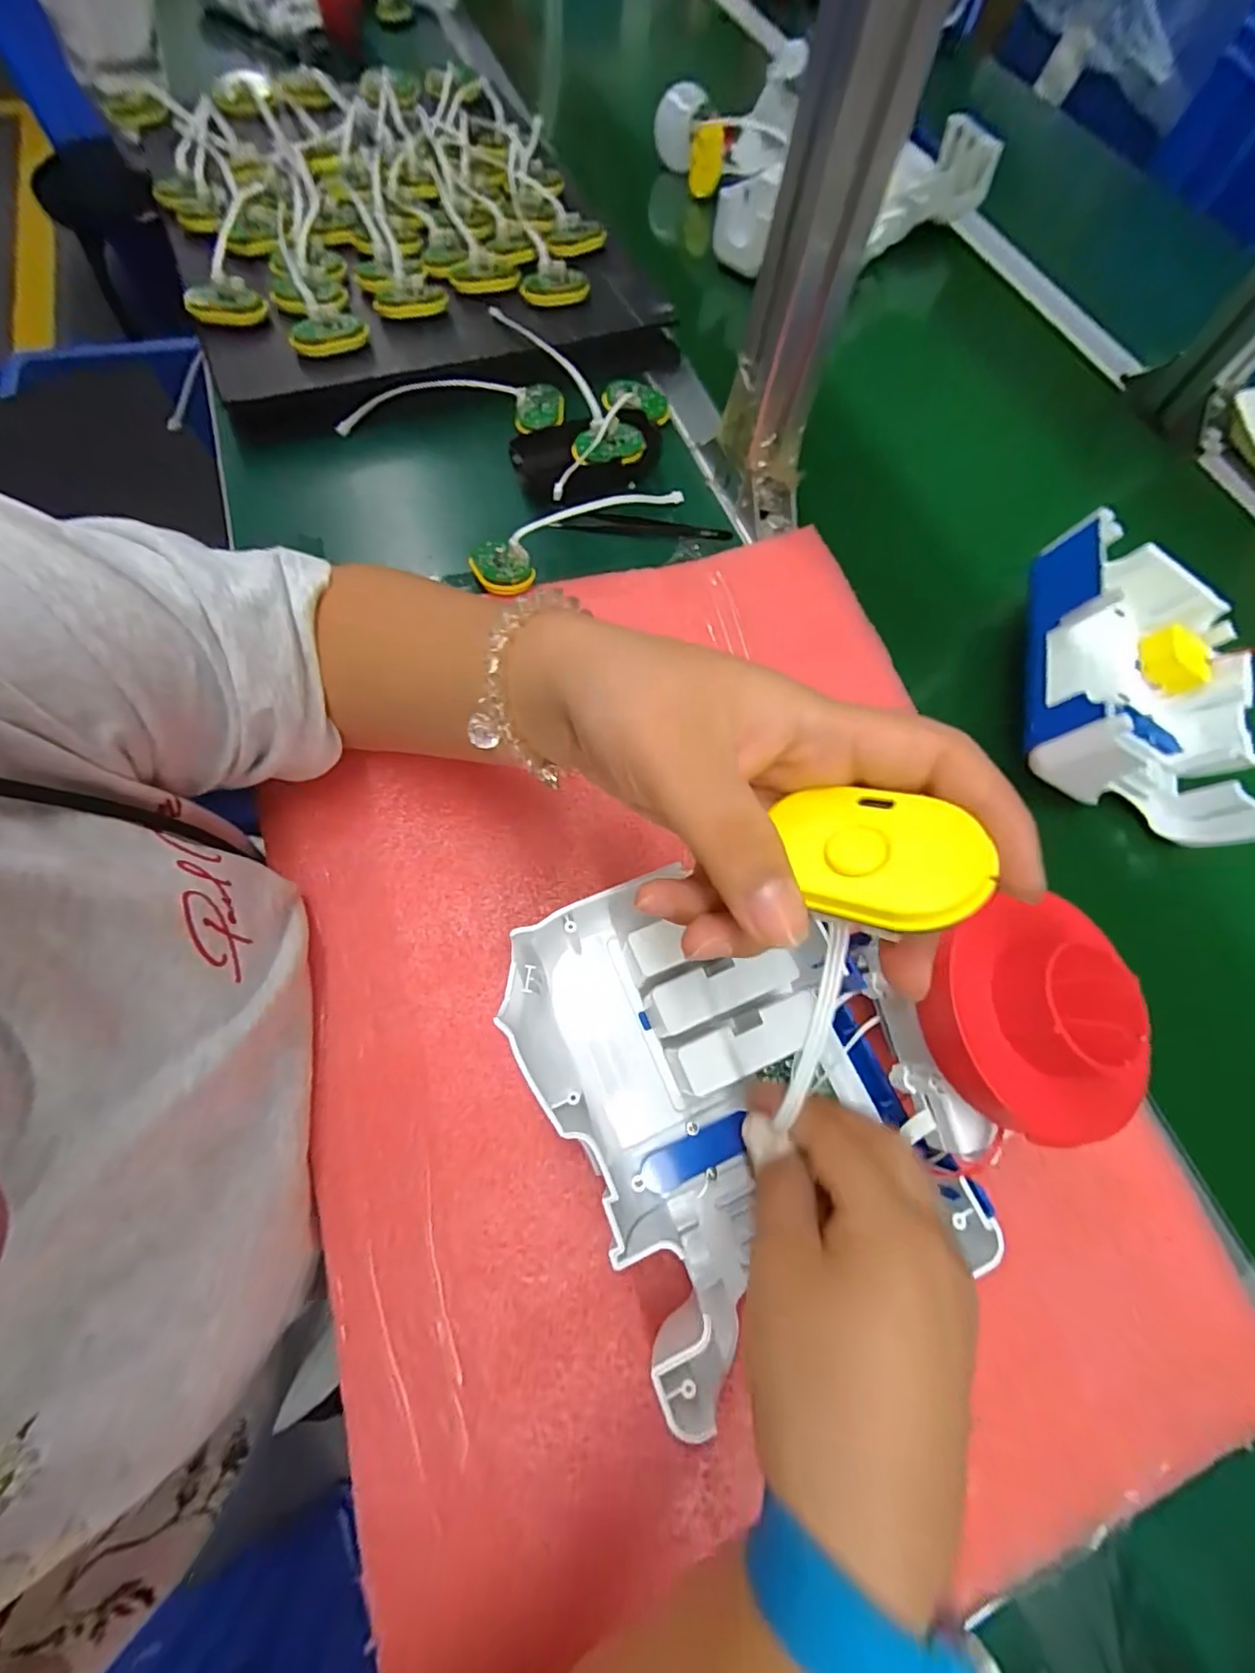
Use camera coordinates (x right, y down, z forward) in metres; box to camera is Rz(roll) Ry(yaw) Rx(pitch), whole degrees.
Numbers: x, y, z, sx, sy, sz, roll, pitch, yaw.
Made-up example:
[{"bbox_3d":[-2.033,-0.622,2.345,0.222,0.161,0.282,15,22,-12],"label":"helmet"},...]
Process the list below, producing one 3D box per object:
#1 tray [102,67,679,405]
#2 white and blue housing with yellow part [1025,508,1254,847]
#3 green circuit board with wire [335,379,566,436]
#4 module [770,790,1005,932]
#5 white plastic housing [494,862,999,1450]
[{"bbox_3d":[-0.224,-0.565,0.511,0.359,0.056,0.507,-22,71,-13],"label":"tray"},{"bbox_3d":[0.322,-0.097,0.355,0.148,0.065,0.183,25,73,-15],"label":"white and blue housing with yellow part"},{"bbox_3d":[-0.136,-0.335,0.437,0.169,0.024,0.054,5,67,-2],"label":"green circuit board with wire"},{"bbox_3d":[0.058,0.005,0.136,0.050,0.006,0.033,17,62,38],"label":"module"},{"bbox_3d":[0.042,0.099,0.236,0.148,0.057,0.181,-27,74,-12],"label":"white plastic housing"}]

